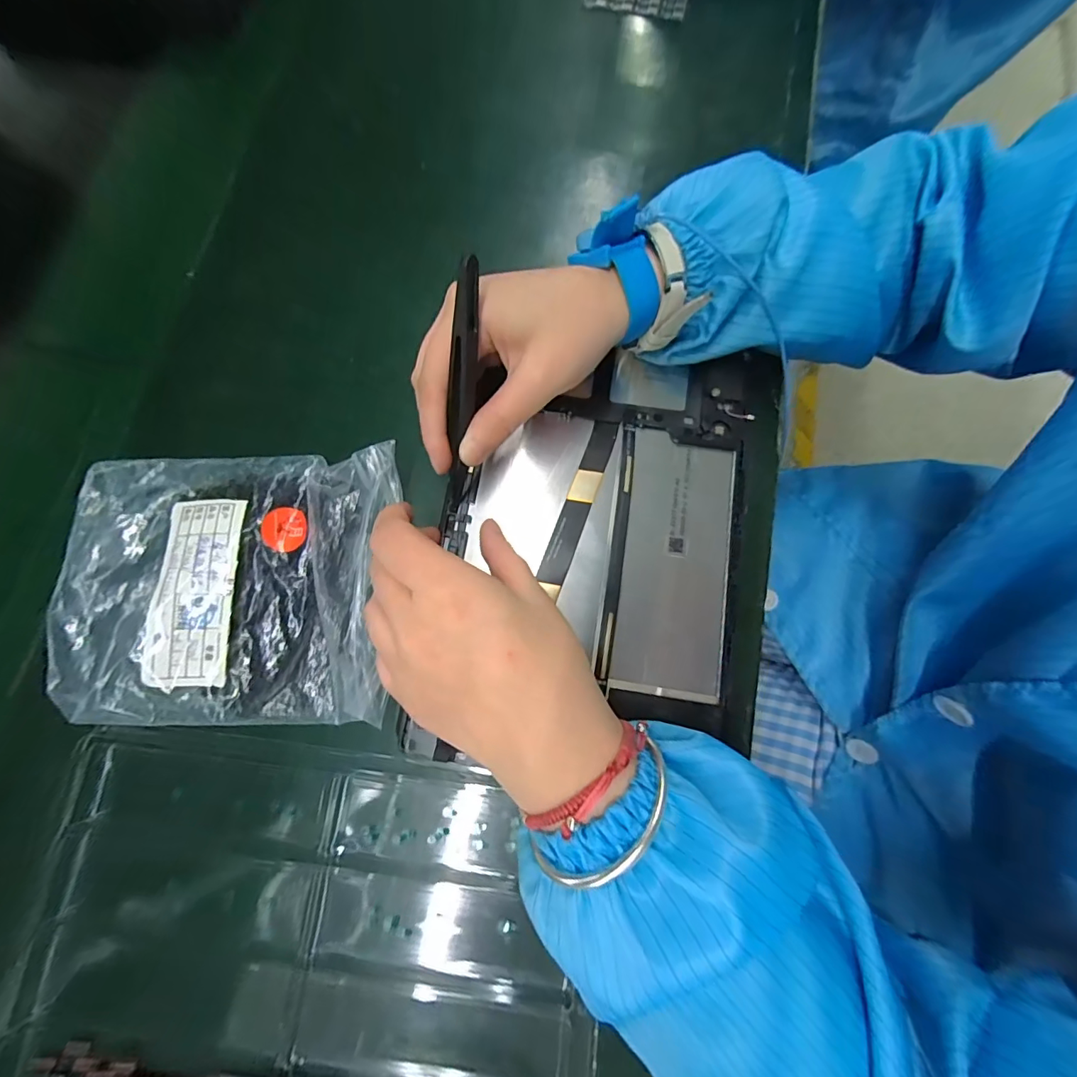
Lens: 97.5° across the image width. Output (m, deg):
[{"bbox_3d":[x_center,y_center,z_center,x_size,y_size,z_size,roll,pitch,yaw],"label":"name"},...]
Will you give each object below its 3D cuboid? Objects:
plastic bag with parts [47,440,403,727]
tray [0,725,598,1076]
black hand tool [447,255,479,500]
[{"bbox_3d":[-0.156,0.022,0.243,0.165,0.029,0.142,-1,77,-2],"label":"plastic bag with parts"},{"bbox_3d":[-0.106,0.213,0.212,0.252,0.020,0.220,5,77,0],"label":"tray"},{"bbox_3d":[-0.032,-0.063,0.205,0.009,0.102,0.009,13,38,1],"label":"black hand tool"}]

